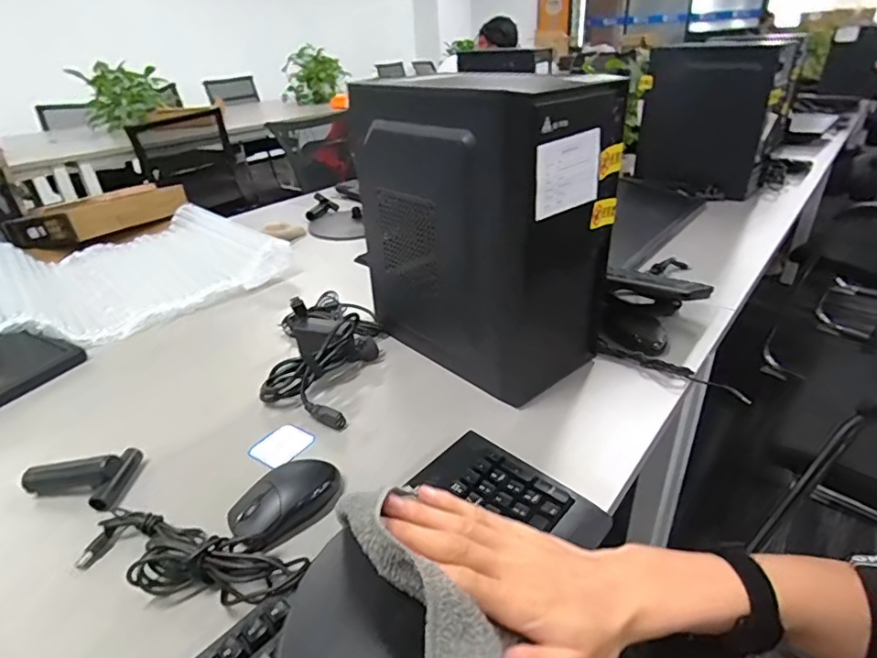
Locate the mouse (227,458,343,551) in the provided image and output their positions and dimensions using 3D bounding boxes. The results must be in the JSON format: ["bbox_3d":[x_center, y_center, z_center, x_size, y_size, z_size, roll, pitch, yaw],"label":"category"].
[{"bbox_3d":[-0.141,0.165,0.495,0.108,0.039,0.057,-27,37,-36],"label":"mouse"}]

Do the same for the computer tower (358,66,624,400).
[{"bbox_3d":[0.053,-0.120,0.667,0.166,0.361,0.283,-27,38,-36],"label":"computer tower"}]

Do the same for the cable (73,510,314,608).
[{"bbox_3d":[-0.219,0.194,0.441,0.212,0.043,0.068,8,31,18],"label":"cable"}]

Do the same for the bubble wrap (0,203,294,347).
[{"bbox_3d":[-0.658,-0.132,0.958,0.460,0.127,0.578,26,39,37],"label":"bubble wrap"}]

